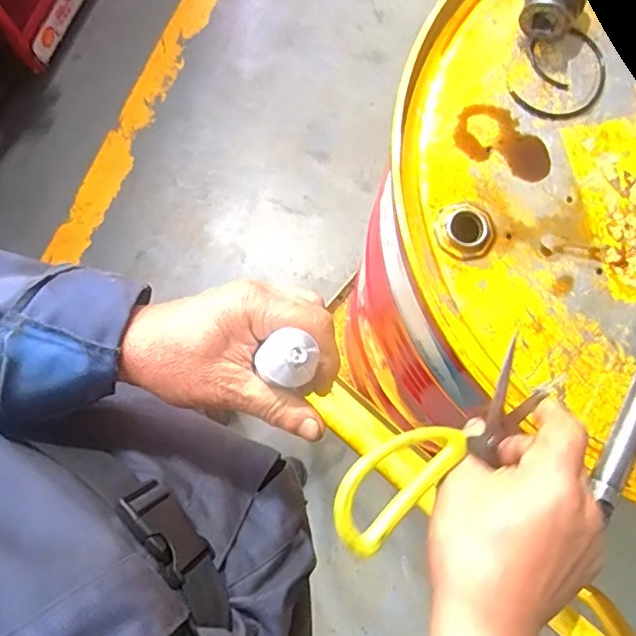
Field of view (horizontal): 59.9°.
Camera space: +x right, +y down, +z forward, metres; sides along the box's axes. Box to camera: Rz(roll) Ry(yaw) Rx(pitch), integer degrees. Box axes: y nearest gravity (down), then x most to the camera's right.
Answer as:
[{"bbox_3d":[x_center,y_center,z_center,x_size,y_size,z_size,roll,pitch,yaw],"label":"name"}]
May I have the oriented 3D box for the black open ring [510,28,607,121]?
[{"bbox_3d":[0.218,-0.215,0.489,0.072,0.006,0.093,23,80,6],"label":"black open ring"}]

